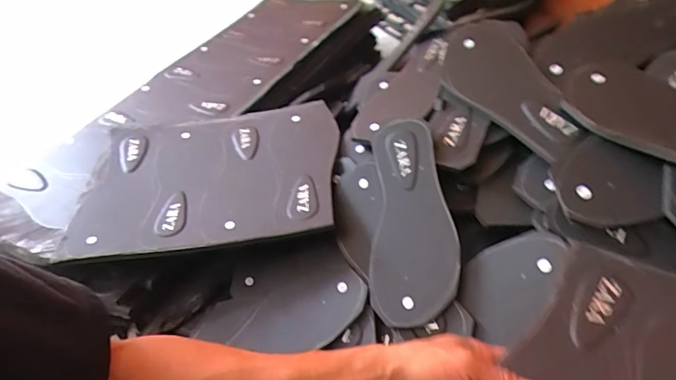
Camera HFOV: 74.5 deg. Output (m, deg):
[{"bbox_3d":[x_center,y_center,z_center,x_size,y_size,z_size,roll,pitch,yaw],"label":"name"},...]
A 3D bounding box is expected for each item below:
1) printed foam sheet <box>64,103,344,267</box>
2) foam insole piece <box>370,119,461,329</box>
[{"bbox_3d":[-0.178,-0.021,0.626,0.343,0.035,0.257,-7,42,1],"label":"printed foam sheet"},{"bbox_3d":[0.087,0.031,0.523,0.097,0.016,0.242,-6,71,23],"label":"foam insole piece"}]

